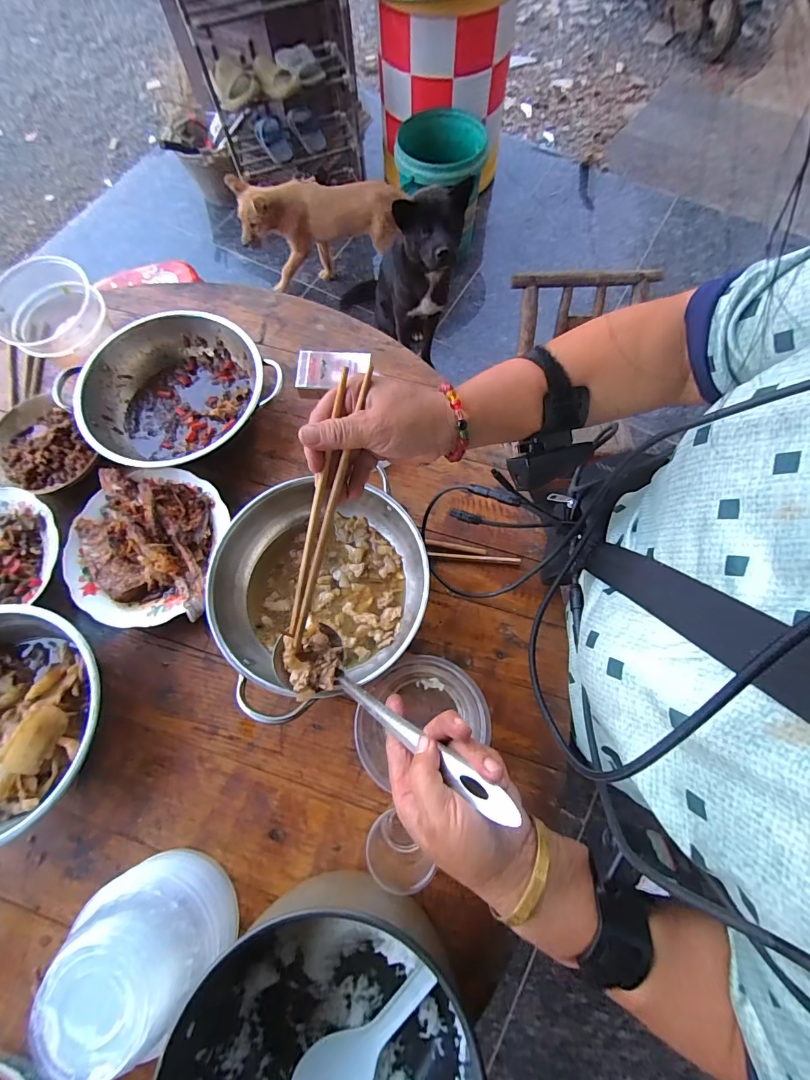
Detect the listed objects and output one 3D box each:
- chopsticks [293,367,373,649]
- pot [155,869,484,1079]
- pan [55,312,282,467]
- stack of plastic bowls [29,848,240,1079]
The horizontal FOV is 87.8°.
[{"bbox_3d":[-0.066,-0.017,0.335,0.019,0.009,0.229,18,107,7],"label":"chopsticks"},{"bbox_3d":[-0.068,0.437,0.347,0.207,0.123,0.203,0,71,1],"label":"pot"},{"bbox_3d":[-0.317,-0.204,0.590,0.239,0.063,0.226,0,71,1],"label":"pan"},{"bbox_3d":[-0.238,0.373,0.385,0.120,0.110,0.119,29,74,10],"label":"stack of plastic bowls"}]

